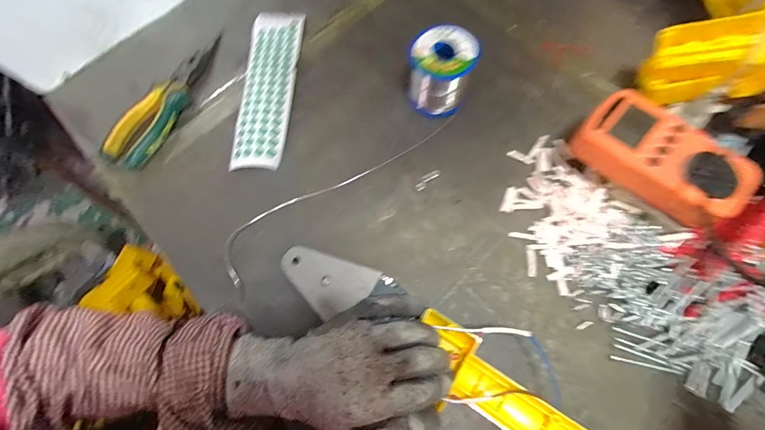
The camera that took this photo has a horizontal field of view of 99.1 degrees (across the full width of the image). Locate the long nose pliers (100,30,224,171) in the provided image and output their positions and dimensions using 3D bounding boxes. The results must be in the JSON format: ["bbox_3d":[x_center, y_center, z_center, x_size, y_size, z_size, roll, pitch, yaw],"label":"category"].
[{"bbox_3d":[-0.242,-0.135,0.379,0.049,0.023,0.190,30,77,12],"label":"long nose pliers"}]

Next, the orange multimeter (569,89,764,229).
[{"bbox_3d":[0.240,-0.050,0.282,0.130,0.027,0.068,39,79,14],"label":"orange multimeter"}]

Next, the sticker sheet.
[{"bbox_3d":[-0.134,-0.153,0.385,0.061,0.010,0.210,1,73,4],"label":"sticker sheet"}]

